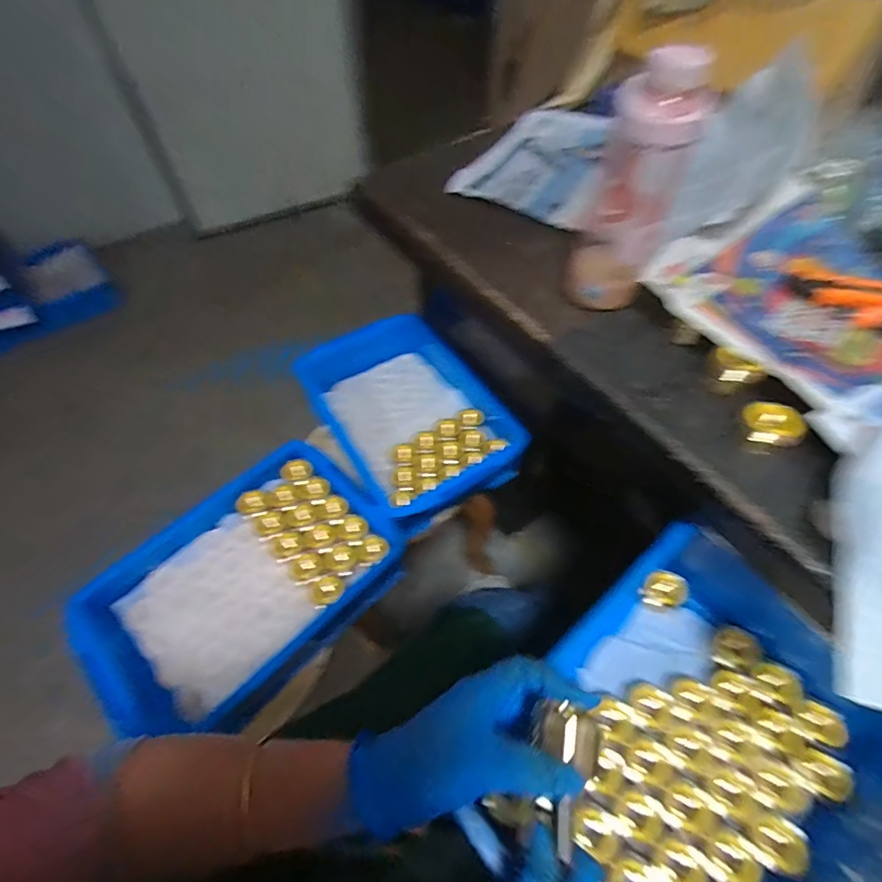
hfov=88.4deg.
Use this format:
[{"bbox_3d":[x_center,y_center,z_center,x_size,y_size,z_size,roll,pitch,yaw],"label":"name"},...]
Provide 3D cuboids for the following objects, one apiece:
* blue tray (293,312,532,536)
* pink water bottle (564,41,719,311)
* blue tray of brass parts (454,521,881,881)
[{"bbox_3d":[-0.050,-0.044,0.752,0.240,0.094,0.349,-29,61,-17],"label":"blue tray"},{"bbox_3d":[0.174,-0.220,0.416,0.073,0.213,0.066,18,58,12],"label":"pink water bottle"},{"bbox_3d":[0.218,0.285,0.371,0.267,0.131,0.322,39,65,23],"label":"blue tray of brass parts"}]

